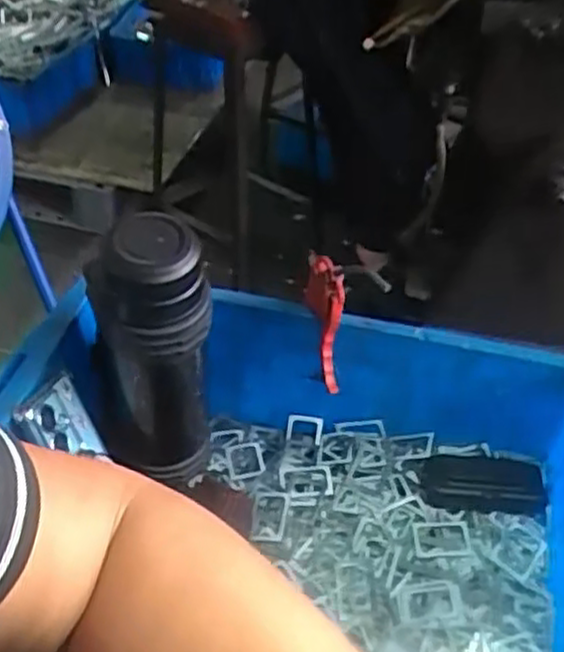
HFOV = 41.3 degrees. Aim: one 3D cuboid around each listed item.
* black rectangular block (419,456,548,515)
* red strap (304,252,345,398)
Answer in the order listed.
[{"bbox_3d":[0.184,0.147,0.691,0.110,0.025,0.055,8,41,5],"label":"black rectangular block"},{"bbox_3d":[0.037,-0.003,0.666,0.020,0.115,0.056,-13,43,-19],"label":"red strap"}]

